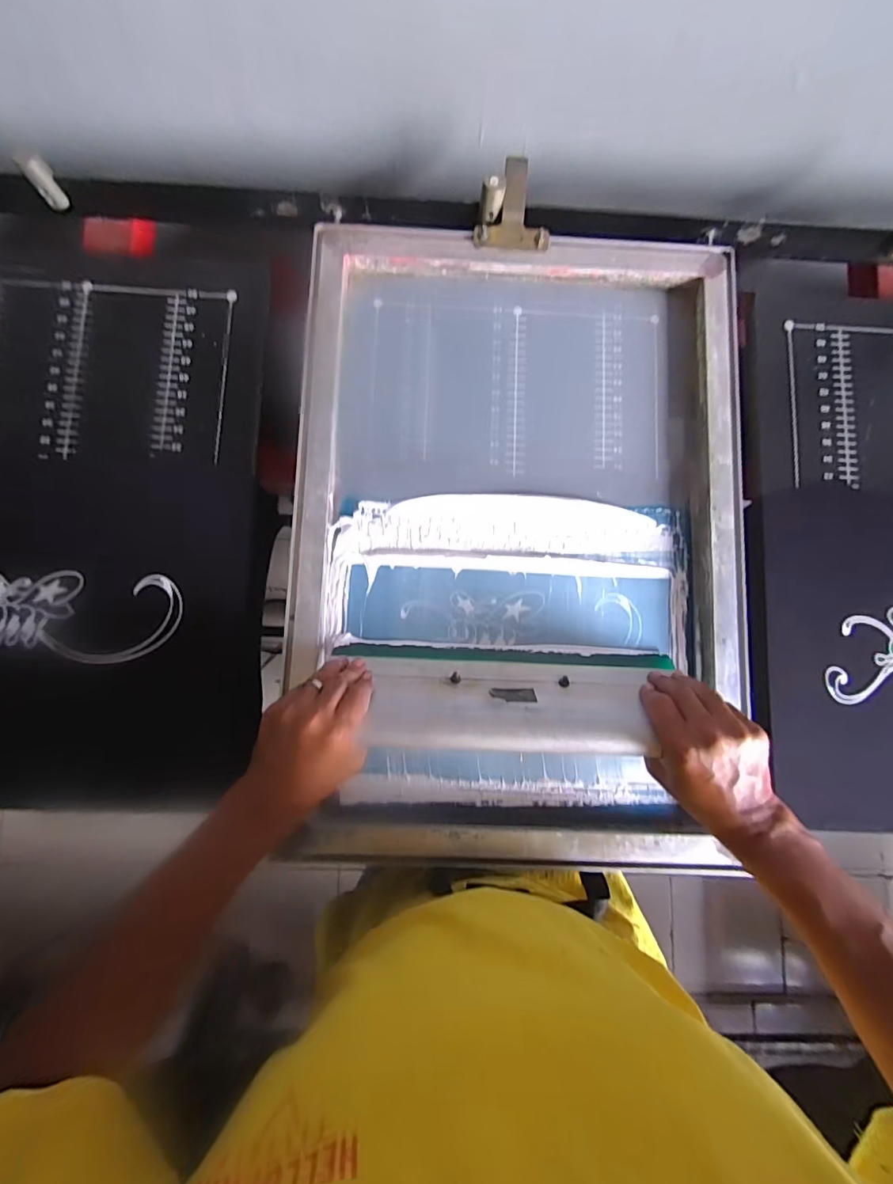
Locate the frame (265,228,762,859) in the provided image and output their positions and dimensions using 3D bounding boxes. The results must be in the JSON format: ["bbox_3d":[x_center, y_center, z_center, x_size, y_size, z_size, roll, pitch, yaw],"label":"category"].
[{"bbox_3d":[0.076,-0.064,0.497,0.458,0.042,0.648,2,85,-2],"label":"frame"}]

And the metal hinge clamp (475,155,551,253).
[{"bbox_3d":[0.072,-0.424,0.519,0.084,0.039,0.082,1,84,-1],"label":"metal hinge clamp"}]

